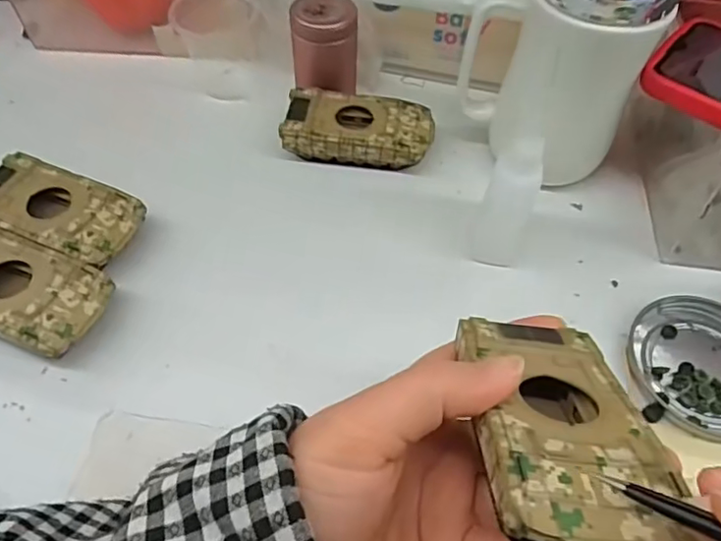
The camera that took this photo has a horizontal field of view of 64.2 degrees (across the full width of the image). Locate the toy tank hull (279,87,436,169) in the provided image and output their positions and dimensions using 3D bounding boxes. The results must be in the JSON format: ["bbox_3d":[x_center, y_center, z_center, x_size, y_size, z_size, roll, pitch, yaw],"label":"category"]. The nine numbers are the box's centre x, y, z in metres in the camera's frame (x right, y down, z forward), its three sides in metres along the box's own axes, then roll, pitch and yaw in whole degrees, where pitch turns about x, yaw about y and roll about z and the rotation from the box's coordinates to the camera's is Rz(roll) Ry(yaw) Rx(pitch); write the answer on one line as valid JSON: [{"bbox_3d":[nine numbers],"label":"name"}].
[{"bbox_3d":[-0.001,-0.092,0.385,0.095,0.027,0.049,6,55,2],"label":"toy tank hull"}]

